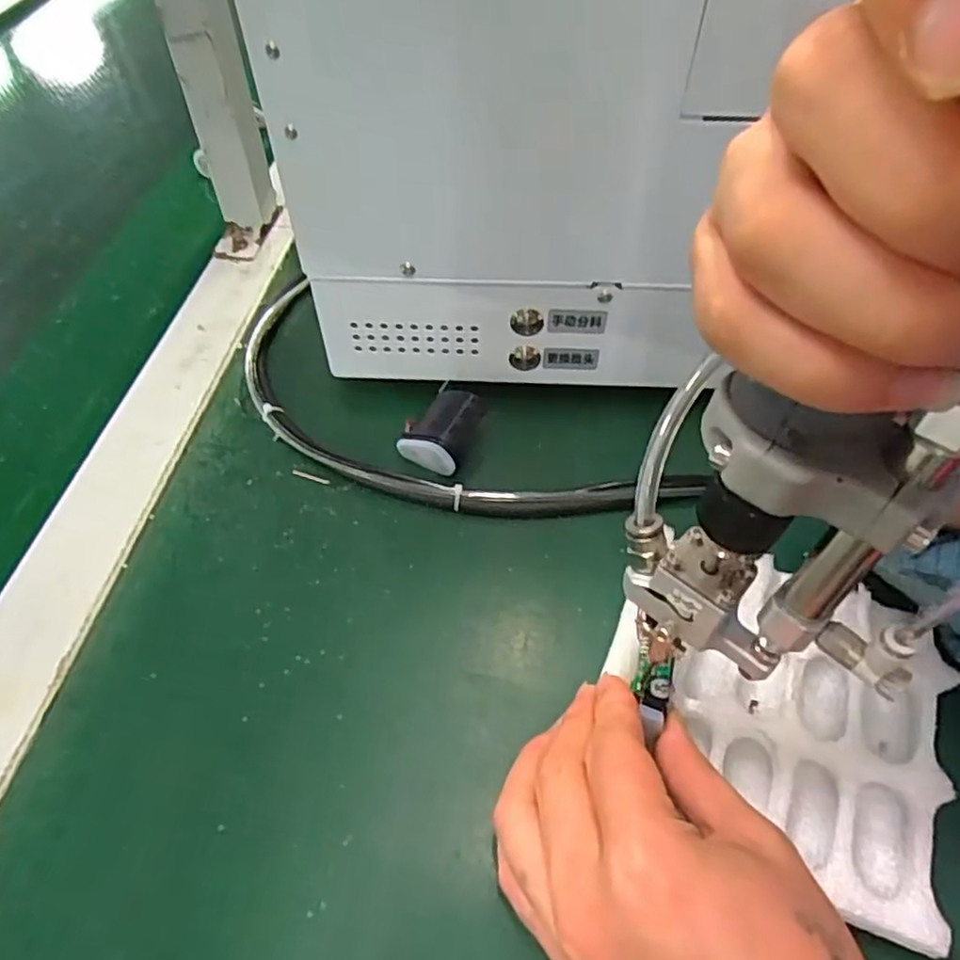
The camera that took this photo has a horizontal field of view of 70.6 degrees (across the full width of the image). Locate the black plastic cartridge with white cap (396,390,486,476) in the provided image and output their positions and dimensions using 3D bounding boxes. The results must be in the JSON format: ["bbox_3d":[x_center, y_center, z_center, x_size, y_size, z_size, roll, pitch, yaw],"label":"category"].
[{"bbox_3d":[-0.020,-0.028,0.371,0.039,0.025,0.041,21,54,16],"label":"black plastic cartridge with white cap"}]

